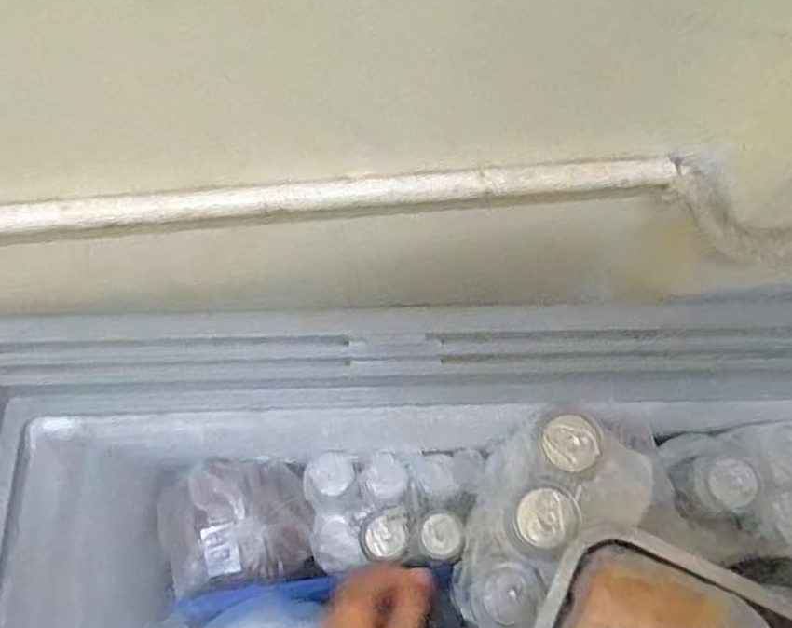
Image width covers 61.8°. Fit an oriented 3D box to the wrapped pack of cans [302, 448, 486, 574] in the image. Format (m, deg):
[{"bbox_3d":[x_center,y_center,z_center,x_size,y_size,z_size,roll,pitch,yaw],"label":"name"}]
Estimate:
[{"bbox_3d":[-0.009,0.244,0.831,0.226,0.094,0.136,-4,70,-1],"label":"wrapped pack of cans"}]

